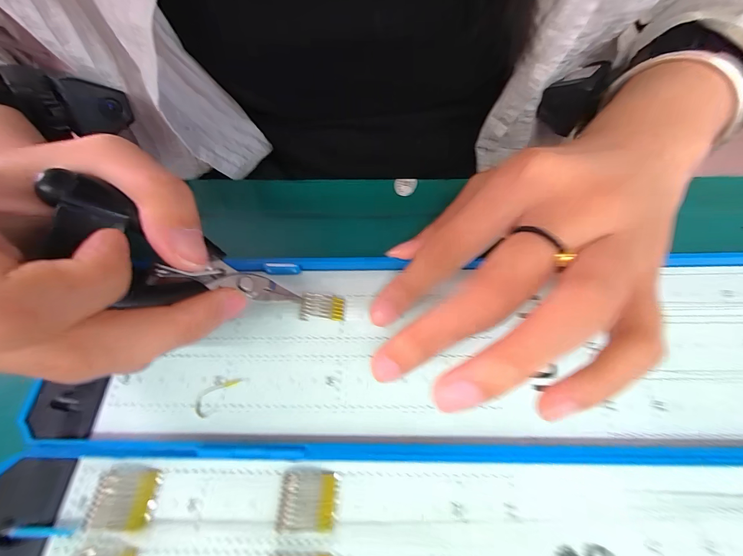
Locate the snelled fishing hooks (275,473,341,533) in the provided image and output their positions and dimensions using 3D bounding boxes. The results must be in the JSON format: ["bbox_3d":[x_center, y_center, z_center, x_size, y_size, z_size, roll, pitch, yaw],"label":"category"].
[{"bbox_3d":[-0.024,0.084,0.124,0.022,0.006,0.019,0,62,2],"label":"snelled fishing hooks"}]

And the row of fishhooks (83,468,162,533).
[{"bbox_3d":[-0.094,0.084,0.126,0.020,0.006,0.020,3,62,4],"label":"row of fishhooks"}]

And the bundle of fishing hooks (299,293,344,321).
[{"bbox_3d":[-0.024,0.014,0.161,0.021,0.004,0.013,5,75,-8],"label":"bundle of fishing hooks"}]

